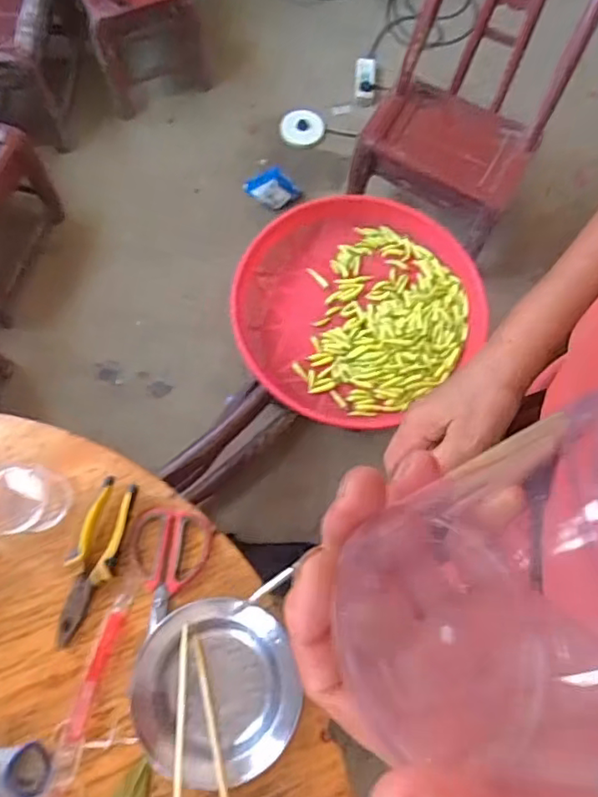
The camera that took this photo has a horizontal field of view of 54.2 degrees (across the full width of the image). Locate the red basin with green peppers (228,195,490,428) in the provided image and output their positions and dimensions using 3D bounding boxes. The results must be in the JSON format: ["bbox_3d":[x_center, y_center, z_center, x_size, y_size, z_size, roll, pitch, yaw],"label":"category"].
[{"bbox_3d":[0.098,-0.173,1.111,0.435,0.094,0.457,1,71,-2],"label":"red basin with green peppers"}]

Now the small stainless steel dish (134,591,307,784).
[{"bbox_3d":[-0.096,0.331,0.669,0.182,0.040,0.184,1,71,-2],"label":"small stainless steel dish"}]

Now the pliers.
[{"bbox_3d":[-0.254,0.199,0.722,0.053,0.021,0.196,16,71,3],"label":"pliers"}]

